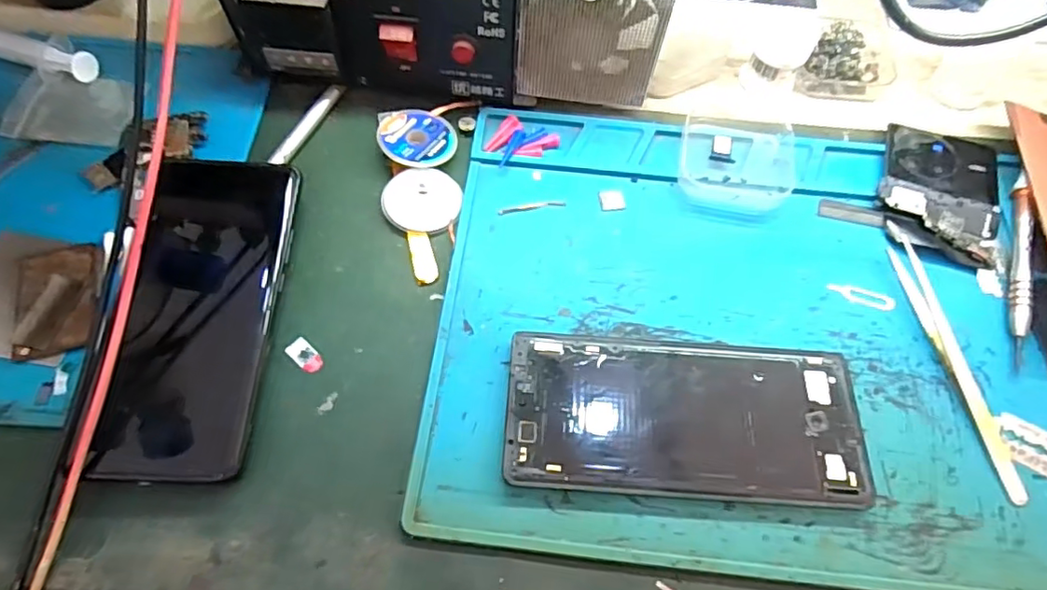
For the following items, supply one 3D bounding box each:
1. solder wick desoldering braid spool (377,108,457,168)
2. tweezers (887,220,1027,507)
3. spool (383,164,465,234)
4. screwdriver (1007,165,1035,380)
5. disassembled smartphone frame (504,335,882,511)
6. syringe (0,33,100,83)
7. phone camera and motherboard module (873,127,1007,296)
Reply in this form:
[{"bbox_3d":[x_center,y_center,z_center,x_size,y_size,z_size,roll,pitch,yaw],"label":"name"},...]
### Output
[{"bbox_3d":[-0.063,-0.093,0.343,0.042,0.012,0.045,0,65,0],"label":"solder wick desoldering braid spool"},{"bbox_3d":[0.214,0.026,0.292,0.011,0.006,0.147,-6,65,-3],"label":"tweezers"},{"bbox_3d":[-0.058,-0.054,0.328,0.043,0.007,0.039,2,65,0],"label":"spool"},{"bbox_3d":[0.268,-0.017,0.314,0.007,0.010,0.121,19,67,8],"label":"screwdriver"},{"bbox_3d":[0.074,0.056,0.273,0.161,0.011,0.073,3,65,1],"label":"disassembled smartphone frame"},{"bbox_3d":[-0.313,-0.152,0.363,0.108,0.016,0.026,21,67,9],"label":"syringe"},{"bbox_3d":[0.243,-0.057,0.339,0.067,0.007,0.100,17,66,7],"label":"phone camera and motherboard module"}]

